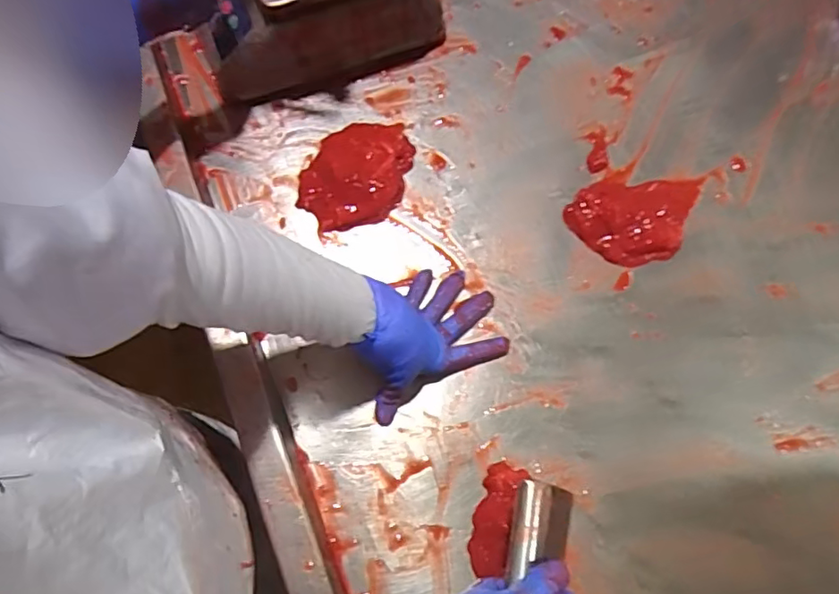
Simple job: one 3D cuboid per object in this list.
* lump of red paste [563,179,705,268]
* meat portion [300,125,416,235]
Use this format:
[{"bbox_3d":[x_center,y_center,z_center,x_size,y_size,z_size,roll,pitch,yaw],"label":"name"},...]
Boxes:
[{"bbox_3d":[0.257,-0.094,0.662,0.168,0.031,0.105,-3,73,-3],"label":"lump of red paste"},{"bbox_3d":[-0.074,-0.144,0.665,0.113,0.029,0.146,14,73,2],"label":"meat portion"}]

